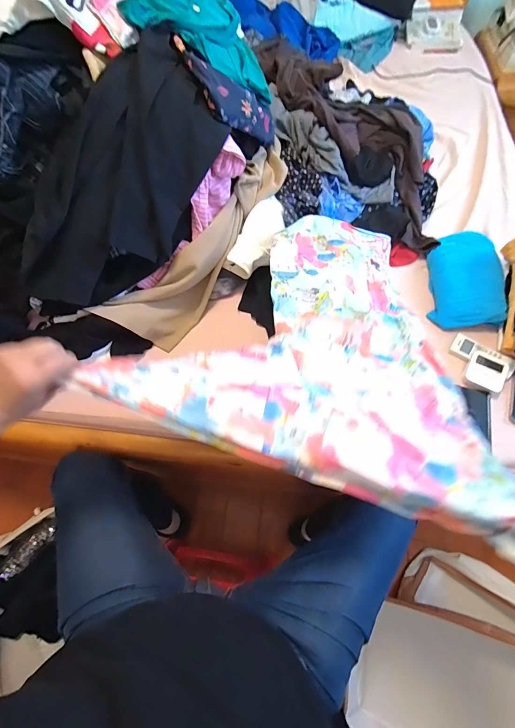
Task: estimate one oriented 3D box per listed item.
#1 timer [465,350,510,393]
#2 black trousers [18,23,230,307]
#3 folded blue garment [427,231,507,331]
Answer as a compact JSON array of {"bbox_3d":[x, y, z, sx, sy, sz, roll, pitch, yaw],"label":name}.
[{"bbox_3d":[0.497,0.017,0.715,0.075,0.022,0.077,27,68,13],"label":"timer"},{"bbox_3d":[-0.262,-0.329,0.637,0.178,0.192,0.515,42,99,19],"label":"black trousers"},{"bbox_3d":[0.513,-0.219,0.819,0.158,0.056,0.304,12,65,7],"label":"folded blue garment"}]

